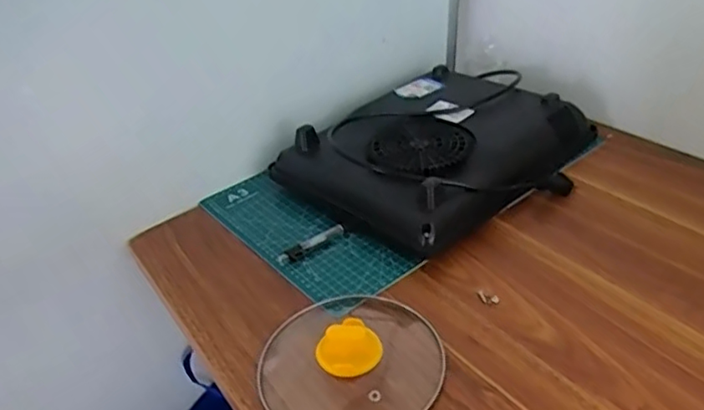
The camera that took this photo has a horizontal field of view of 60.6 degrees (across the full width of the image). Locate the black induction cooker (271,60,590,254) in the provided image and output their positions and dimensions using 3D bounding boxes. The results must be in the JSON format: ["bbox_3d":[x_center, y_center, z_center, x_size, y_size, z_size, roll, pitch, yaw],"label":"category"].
[{"bbox_3d":[0.126,-0.078,0.760,0.366,0.066,0.271,-28,39,-28],"label":"black induction cooker"}]

